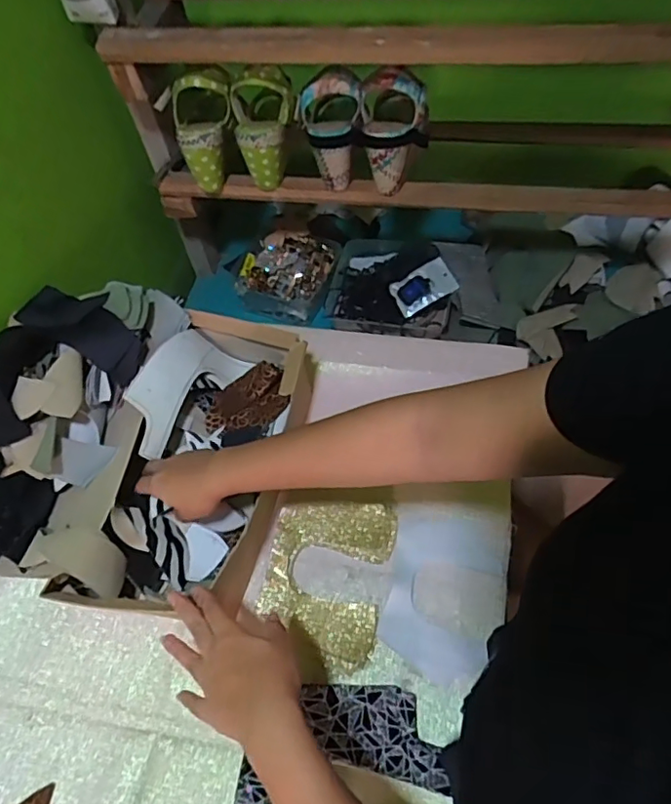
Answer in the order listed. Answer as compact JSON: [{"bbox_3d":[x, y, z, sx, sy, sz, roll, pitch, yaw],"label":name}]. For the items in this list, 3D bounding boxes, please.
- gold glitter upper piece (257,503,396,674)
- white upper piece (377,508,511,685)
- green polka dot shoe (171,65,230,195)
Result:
[{"bbox_3d":[-0.010,0.185,0.594,0.125,0.010,0.165,12,61,4],"label":"gold glitter upper piece"},{"bbox_3d":[0.117,0.193,0.584,0.117,0.013,0.176,10,58,12],"label":"white upper piece"},{"bbox_3d":[-0.186,-0.362,0.742,0.084,0.153,0.063,19,34,16],"label":"green polka dot shoe"}]

